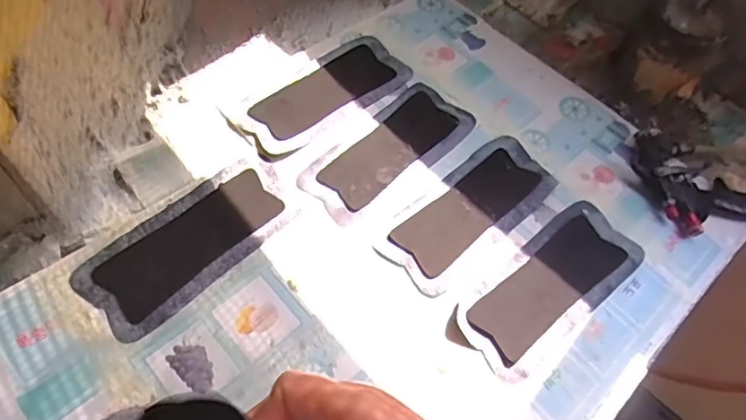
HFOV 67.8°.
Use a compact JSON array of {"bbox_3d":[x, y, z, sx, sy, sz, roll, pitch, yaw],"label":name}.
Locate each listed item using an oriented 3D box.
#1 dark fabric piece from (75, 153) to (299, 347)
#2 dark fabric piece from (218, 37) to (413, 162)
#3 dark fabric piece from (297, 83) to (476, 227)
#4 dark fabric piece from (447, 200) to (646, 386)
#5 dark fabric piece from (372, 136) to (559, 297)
[{"bbox_3d":[-0.185,0.031,0.574,0.096,0.004,0.217,44,65,12],"label":"dark fabric piece"},{"bbox_3d":[-0.062,-0.145,0.687,0.228,0.007,0.098,-34,68,-21],"label":"dark fabric piece"},{"bbox_3d":[0.020,-0.072,0.654,0.093,0.004,0.219,41,66,18],"label":"dark fabric piece"},{"bbox_3d":[0.183,0.079,0.580,0.228,0.015,0.096,-35,68,-21],"label":"dark fabric piece"},{"bbox_3d":[0.108,0.000,0.622,0.220,0.011,0.095,-37,70,-22],"label":"dark fabric piece"}]

